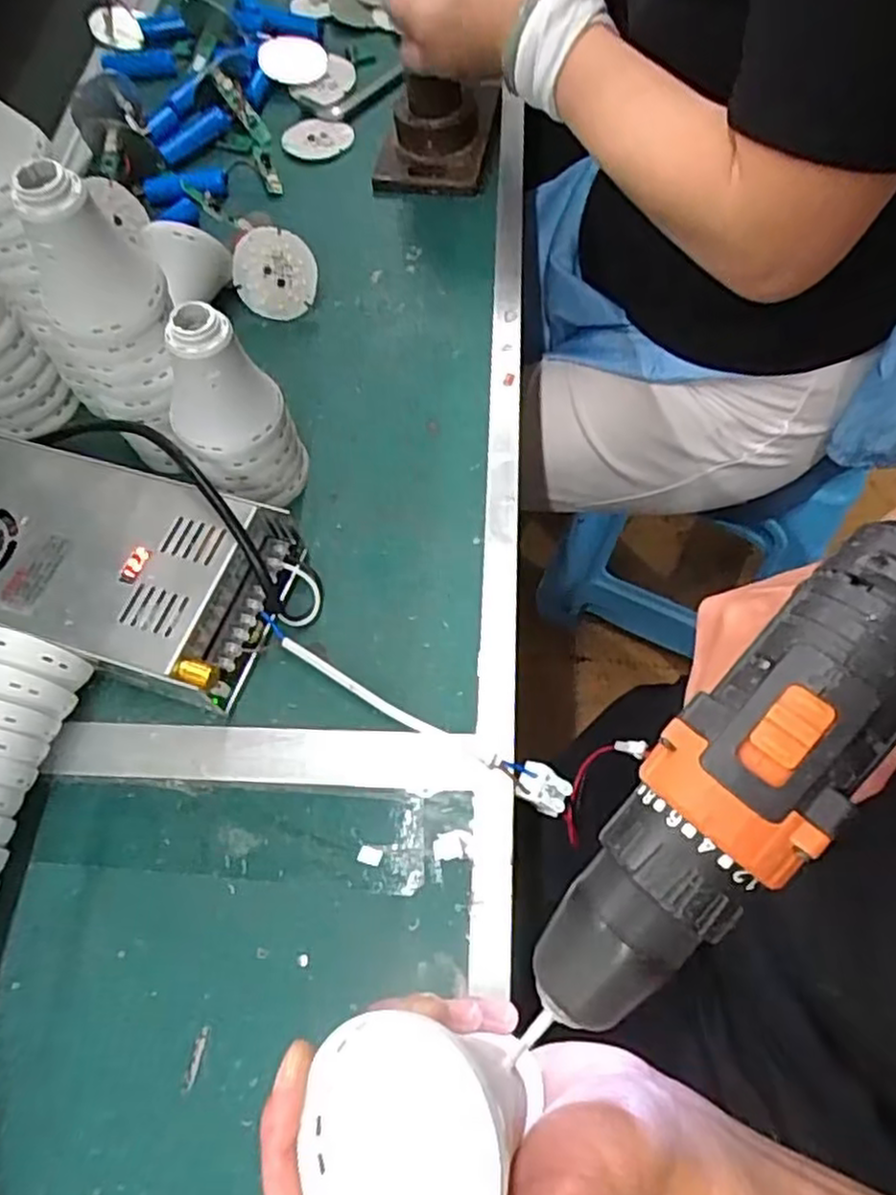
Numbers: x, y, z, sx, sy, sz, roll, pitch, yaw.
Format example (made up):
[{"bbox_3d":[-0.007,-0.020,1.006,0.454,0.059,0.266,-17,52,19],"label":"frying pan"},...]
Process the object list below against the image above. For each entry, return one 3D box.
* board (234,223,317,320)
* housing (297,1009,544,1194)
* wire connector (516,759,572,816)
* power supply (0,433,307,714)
[{"bbox_3d":[-0.130,-0.240,0.542,0.060,0.061,0.010,-10,32,16],"label":"board"},{"bbox_3d":[-0.004,0.159,0.222,0.074,0.047,0.062,-20,61,31],"label":"housing"},{"bbox_3d":[0.052,0.105,0.400,0.030,0.010,0.022,38,82,-9],"label":"wire connector"},{"bbox_3d":[-0.208,-0.026,0.432,0.216,0.044,0.124,16,66,11],"label":"power supply"}]

